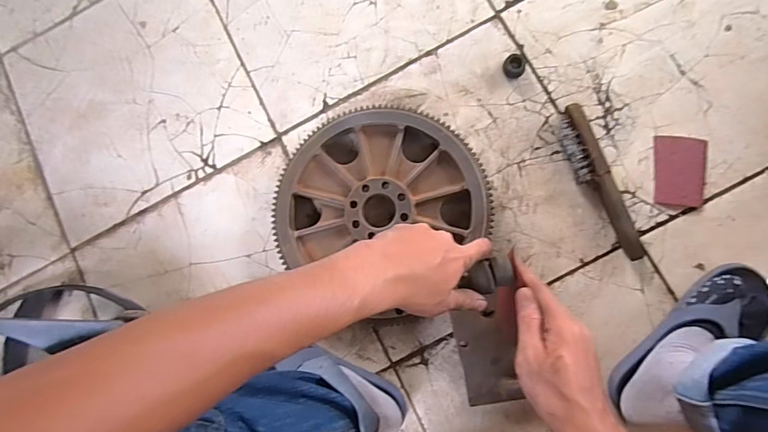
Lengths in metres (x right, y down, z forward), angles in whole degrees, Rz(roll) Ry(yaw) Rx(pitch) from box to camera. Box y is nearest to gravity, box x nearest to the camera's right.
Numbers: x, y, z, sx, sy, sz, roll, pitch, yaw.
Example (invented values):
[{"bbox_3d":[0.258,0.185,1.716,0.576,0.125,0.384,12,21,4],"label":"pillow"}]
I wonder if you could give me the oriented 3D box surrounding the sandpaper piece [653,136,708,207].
[{"bbox_3d":[0.432,-0.065,0.615,0.071,0.004,0.101,4,84,6],"label":"sandpaper piece"}]

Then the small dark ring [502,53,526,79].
[{"bbox_3d":[0.201,-0.232,0.650,0.035,0.017,0.032,-1,86,7],"label":"small dark ring"}]

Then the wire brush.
[{"bbox_3d":[0.309,-0.048,0.611,0.046,0.033,0.233,-21,83,5],"label":"wire brush"}]

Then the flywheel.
[{"bbox_3d":[-0.004,-0.017,0.639,0.307,0.055,0.284,-1,86,7],"label":"flywheel"}]

